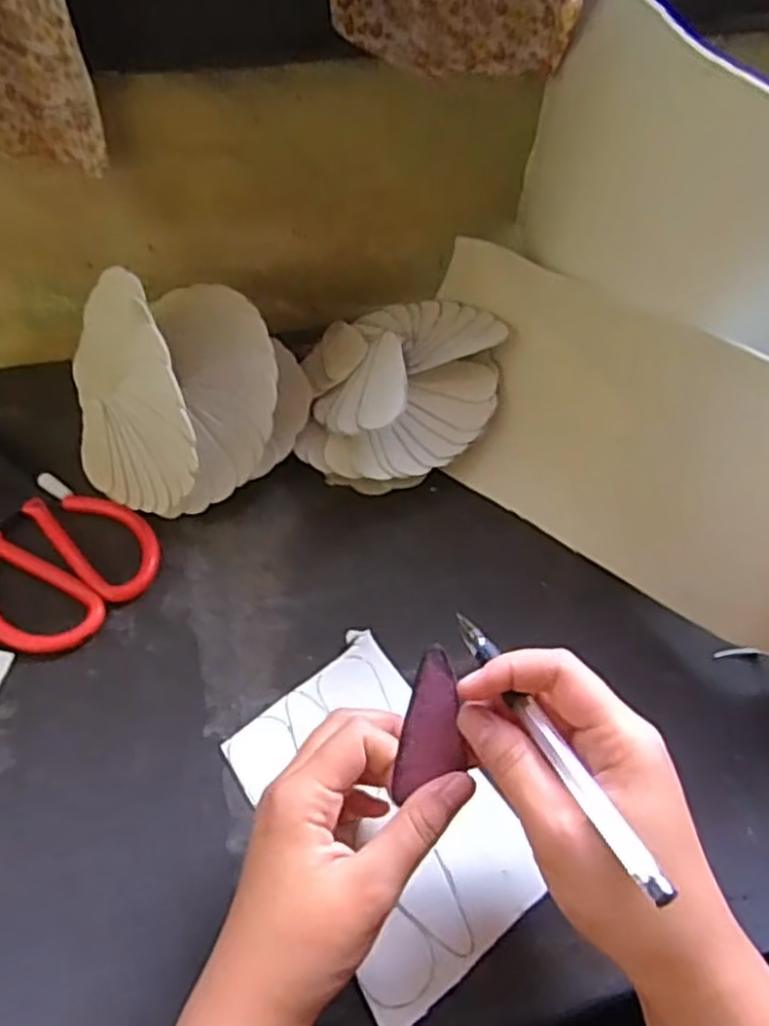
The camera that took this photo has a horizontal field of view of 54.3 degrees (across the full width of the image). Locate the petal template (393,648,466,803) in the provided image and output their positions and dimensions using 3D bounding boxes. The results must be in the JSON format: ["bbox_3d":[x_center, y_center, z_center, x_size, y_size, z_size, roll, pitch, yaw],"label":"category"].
[{"bbox_3d":[0.021,0.084,0.297,0.025,0.006,0.060,9,96,4],"label":"petal template"}]

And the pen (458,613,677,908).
[{"bbox_3d":[0.060,0.083,0.281,0.008,0.005,0.130,-19,41,-15],"label":"pen"}]

